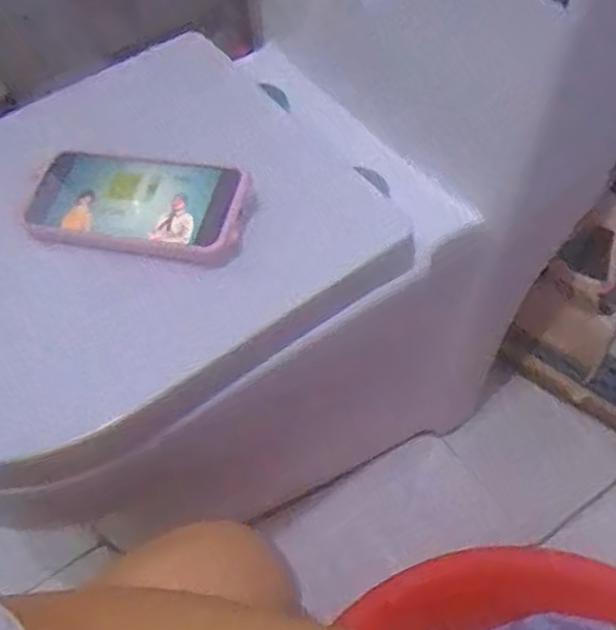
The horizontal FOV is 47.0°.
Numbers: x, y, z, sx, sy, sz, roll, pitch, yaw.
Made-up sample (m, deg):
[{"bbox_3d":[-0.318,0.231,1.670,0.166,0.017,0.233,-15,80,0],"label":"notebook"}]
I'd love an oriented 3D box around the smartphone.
[{"bbox_3d":[-0.132,-0.085,0.545,0.175,0.018,0.087,11,69,16],"label":"smartphone"}]

